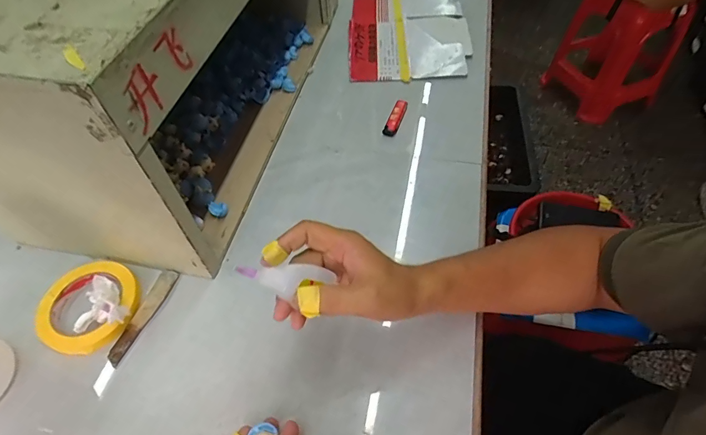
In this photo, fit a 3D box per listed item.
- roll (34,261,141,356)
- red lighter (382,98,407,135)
[{"bbox_3d":[-0.310,0.104,0.486,0.110,0.017,0.111,-1,53,2],"label":"roll"},{"bbox_3d":[0.069,-0.160,0.661,0.021,0.013,0.075,18,56,15],"label":"red lighter"}]

